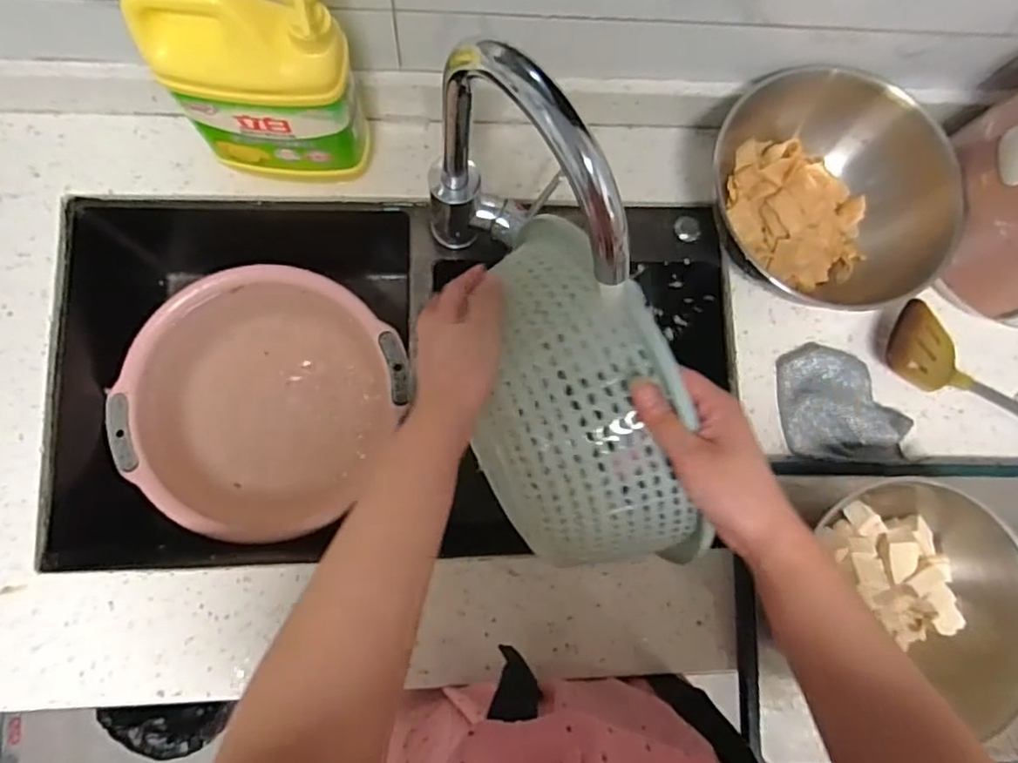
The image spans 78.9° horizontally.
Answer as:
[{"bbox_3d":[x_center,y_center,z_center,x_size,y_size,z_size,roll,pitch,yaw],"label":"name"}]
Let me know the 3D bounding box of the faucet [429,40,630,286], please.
[{"bbox_3d":[0.013,-0.135,0.492,0.180,0.325,0.058,45,81,2],"label":"faucet"}]

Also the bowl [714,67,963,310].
[{"bbox_3d":[0.332,-0.189,0.610,0.190,0.134,0.180,-5,83,-5],"label":"bowl"}]

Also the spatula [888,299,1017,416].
[{"bbox_3d":[0.546,0.035,0.651,0.347,0.033,0.066,31,81,0],"label":"spatula"}]

